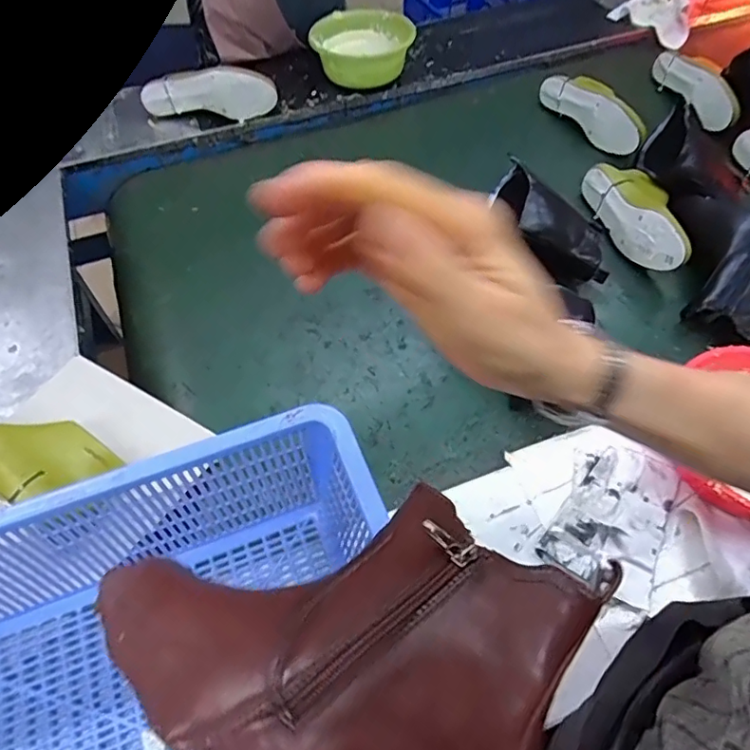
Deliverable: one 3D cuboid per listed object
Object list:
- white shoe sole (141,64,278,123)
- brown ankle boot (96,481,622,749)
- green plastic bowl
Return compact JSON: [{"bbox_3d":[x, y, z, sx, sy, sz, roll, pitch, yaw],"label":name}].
[{"bbox_3d":[-0.295,-0.499,0.973,0.235,0.079,0.028,2,39,3],"label":"white shoe sole"},{"bbox_3d":[-0.028,0.121,0.282,0.234,0.069,0.148,24,61,16],"label":"brown ankle boot"},{"bbox_3d":[-0.023,-0.617,1.042,0.176,0.076,0.171,-1,57,1],"label":"green plastic bowl"}]

